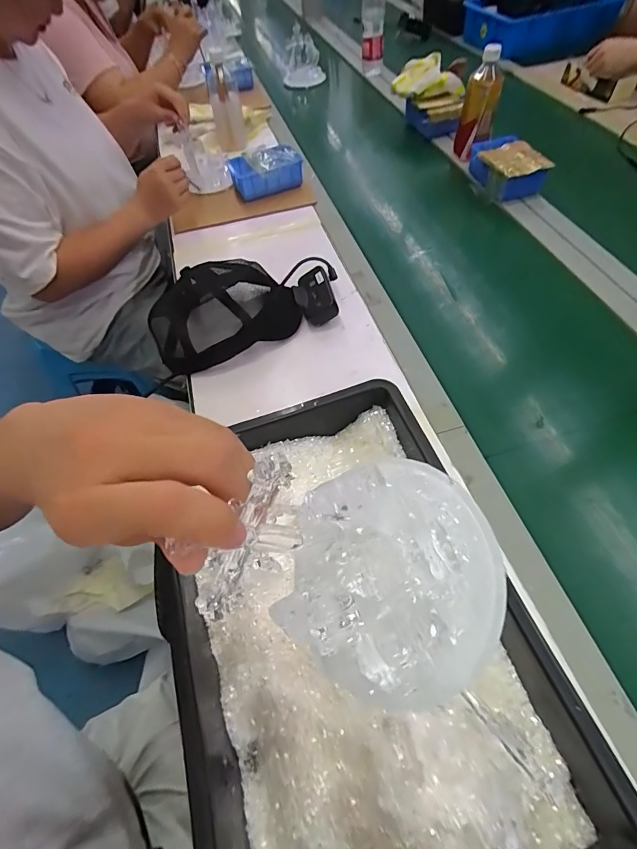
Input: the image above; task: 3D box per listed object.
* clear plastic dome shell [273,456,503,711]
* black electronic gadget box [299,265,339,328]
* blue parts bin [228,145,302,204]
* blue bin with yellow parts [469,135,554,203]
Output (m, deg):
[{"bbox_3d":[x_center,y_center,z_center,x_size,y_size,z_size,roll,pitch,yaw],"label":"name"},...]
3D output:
[{"bbox_3d":[0.037,0.079,0.220,0.107,0.047,0.118,7,56,9],"label":"clear plastic dome shell"},{"bbox_3d":[-0.003,-0.205,0.650,0.049,0.040,0.098,-11,55,-3],"label":"black electronic gadget box"},{"bbox_3d":[-0.112,-0.539,0.867,0.152,0.058,0.103,-9,55,-2],"label":"blue parts bin"},{"bbox_3d":[0.376,-0.503,0.799,0.113,0.063,0.140,-14,56,-6],"label":"blue bin with yellow parts"}]

